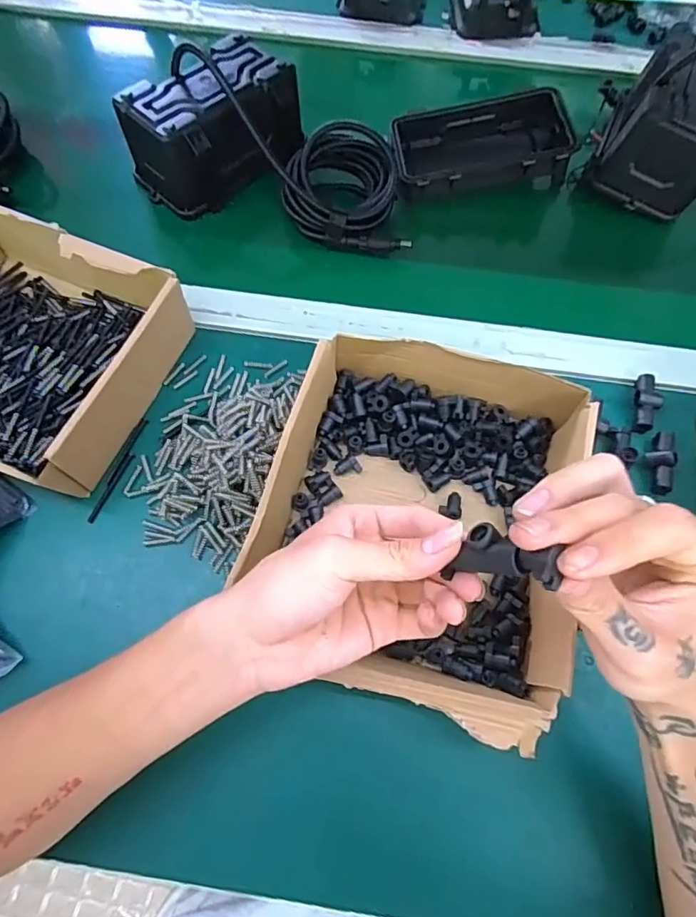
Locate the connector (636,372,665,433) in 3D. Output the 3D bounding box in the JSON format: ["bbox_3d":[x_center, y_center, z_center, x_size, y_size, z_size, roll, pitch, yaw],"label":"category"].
[{"bbox_3d":[0.251,-0.049,0.433,0.019,0.013,0.052,10,68,4],"label":"connector"}]

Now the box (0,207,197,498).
[{"bbox_3d":[-0.264,-0.095,0.419,0.212,0.072,0.195,22,69,9],"label":"box"}]

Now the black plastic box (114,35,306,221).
[{"bbox_3d":[-0.128,-0.328,0.505,0.105,0.096,0.163,40,73,15],"label":"black plastic box"}]

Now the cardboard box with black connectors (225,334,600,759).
[{"bbox_3d":[0.049,0.038,0.363,0.199,0.066,0.246,14,68,6],"label":"cardboard box with black connectors"}]

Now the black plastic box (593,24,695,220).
[{"bbox_3d":[0.326,-0.338,0.513,0.104,0.068,0.159,26,71,9],"label":"black plastic box"}]

